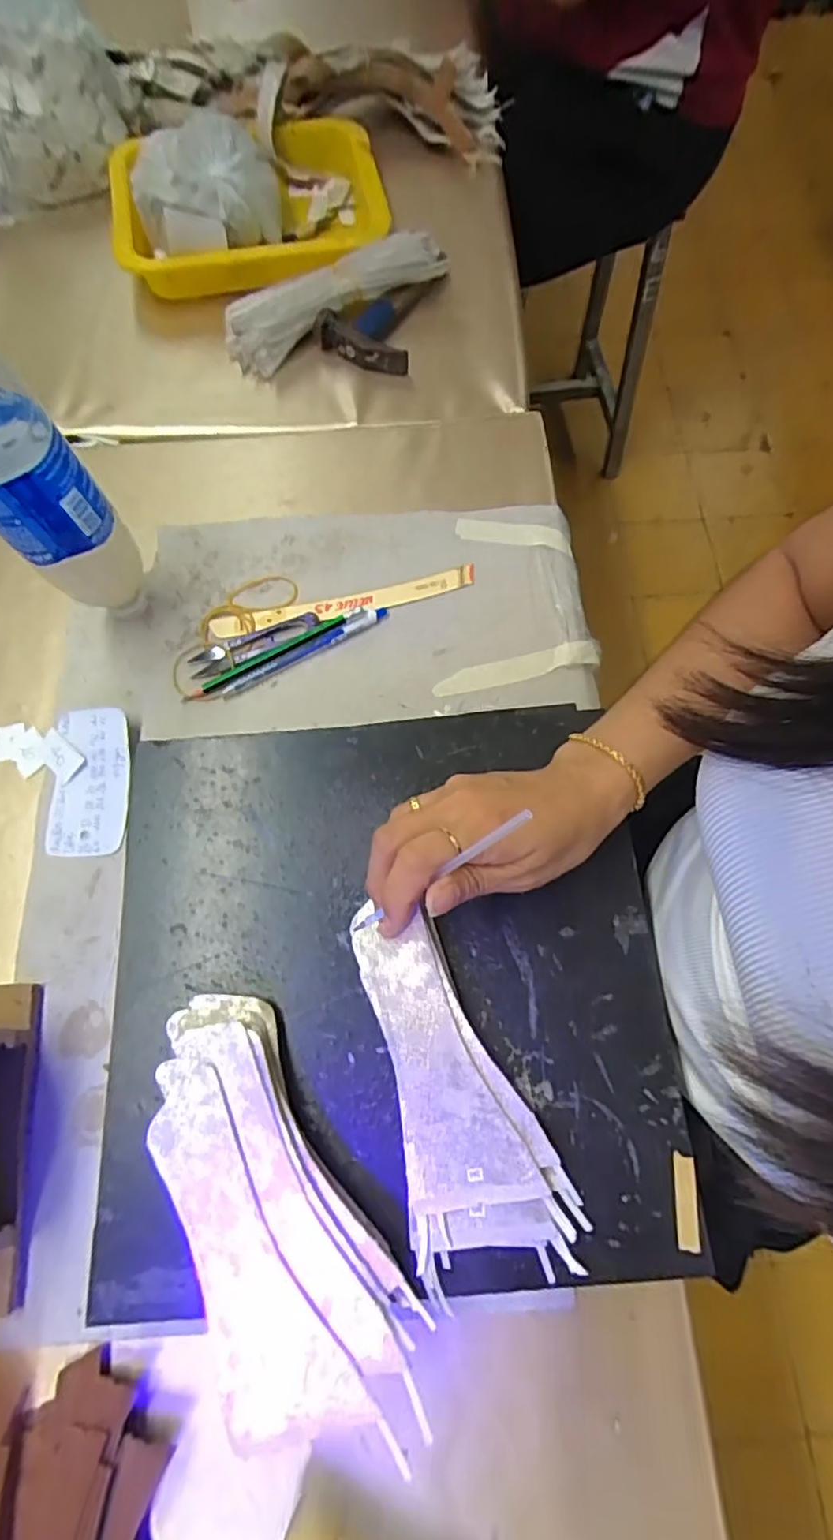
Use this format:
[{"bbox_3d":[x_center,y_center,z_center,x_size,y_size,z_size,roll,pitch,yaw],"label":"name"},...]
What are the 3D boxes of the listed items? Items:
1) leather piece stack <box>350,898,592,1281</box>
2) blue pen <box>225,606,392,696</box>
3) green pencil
[{"bbox_3d":[0.013,0.162,0.322,0.074,0.011,0.180,-24,74,-8],"label":"leather piece stack"},{"bbox_3d":[-0.081,-0.089,0.460,0.132,0.011,0.013,-30,73,-10],"label":"blue pen"},{"bbox_3d":[-0.104,-0.085,0.456,0.140,0.012,0.010,-26,72,-9],"label":"green pencil"}]

